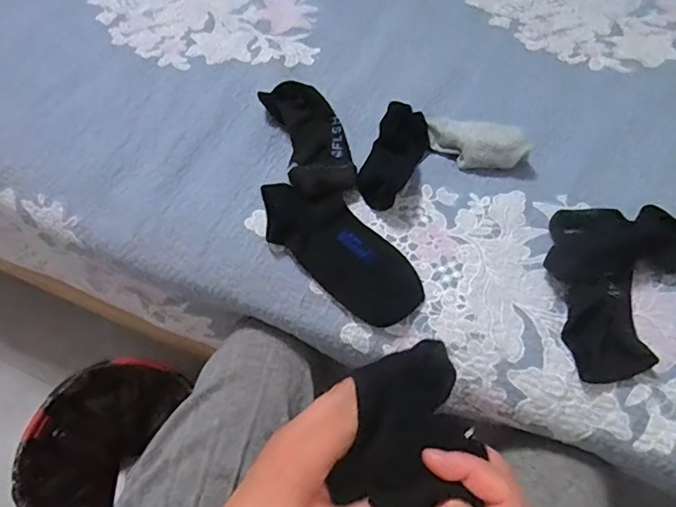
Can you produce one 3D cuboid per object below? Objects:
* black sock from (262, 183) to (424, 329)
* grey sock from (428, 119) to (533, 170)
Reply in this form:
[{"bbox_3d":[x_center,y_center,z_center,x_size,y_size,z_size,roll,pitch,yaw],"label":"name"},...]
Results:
[{"bbox_3d":[0.001,-0.005,0.519,0.191,0.011,0.078,39,81,18],"label":"black sock"},{"bbox_3d":[0.160,-0.125,0.586,0.115,0.036,0.054,11,56,7],"label":"grey sock"}]

